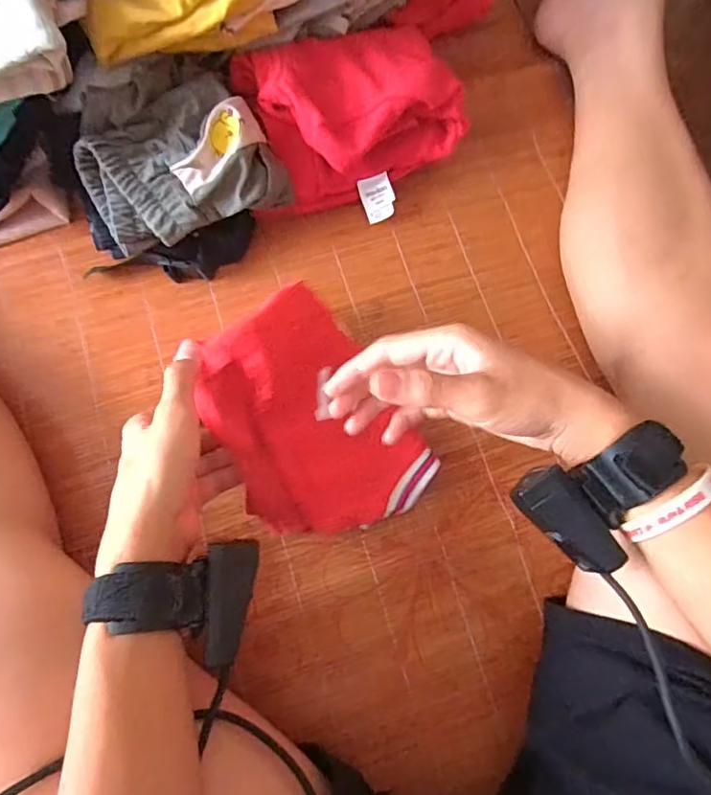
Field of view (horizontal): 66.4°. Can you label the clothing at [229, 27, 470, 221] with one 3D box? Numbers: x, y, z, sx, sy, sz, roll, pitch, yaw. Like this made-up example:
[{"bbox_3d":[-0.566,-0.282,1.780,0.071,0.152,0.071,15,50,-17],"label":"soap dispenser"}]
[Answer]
[{"bbox_3d":[-0.013,-0.264,0.507,0.203,0.090,0.142,-27,75,-9],"label":"clothing"}]

